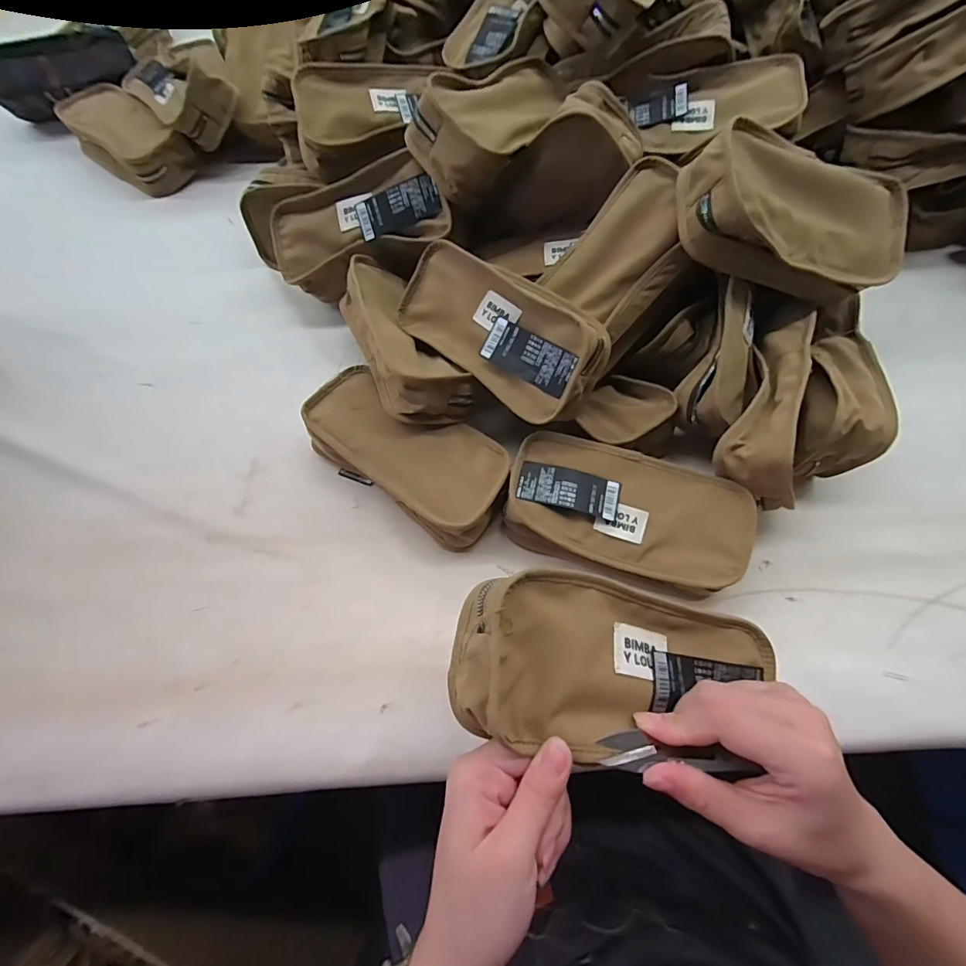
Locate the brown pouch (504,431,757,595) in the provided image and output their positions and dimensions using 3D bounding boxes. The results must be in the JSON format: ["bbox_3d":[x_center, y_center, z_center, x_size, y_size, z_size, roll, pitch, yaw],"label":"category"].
[{"bbox_3d":[0.114,0.023,0.381,0.182,0.056,0.095,18,67,8],"label":"brown pouch"}]

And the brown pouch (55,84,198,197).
[{"bbox_3d":[-0.472,-0.455,0.610,0.182,0.053,0.086,36,70,17],"label":"brown pouch"}]

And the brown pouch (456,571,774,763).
[{"bbox_3d":[0.081,0.104,0.259,0.191,0.048,0.097,5,65,-18],"label":"brown pouch"}]

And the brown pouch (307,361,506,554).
[{"bbox_3d":[-0.065,-0.025,0.411,0.189,0.052,0.093,33,70,14],"label":"brown pouch"}]

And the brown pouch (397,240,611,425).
[{"bbox_3d":[0.014,-0.134,0.398,0.191,0.049,0.094,44,113,22],"label":"brown pouch"}]

